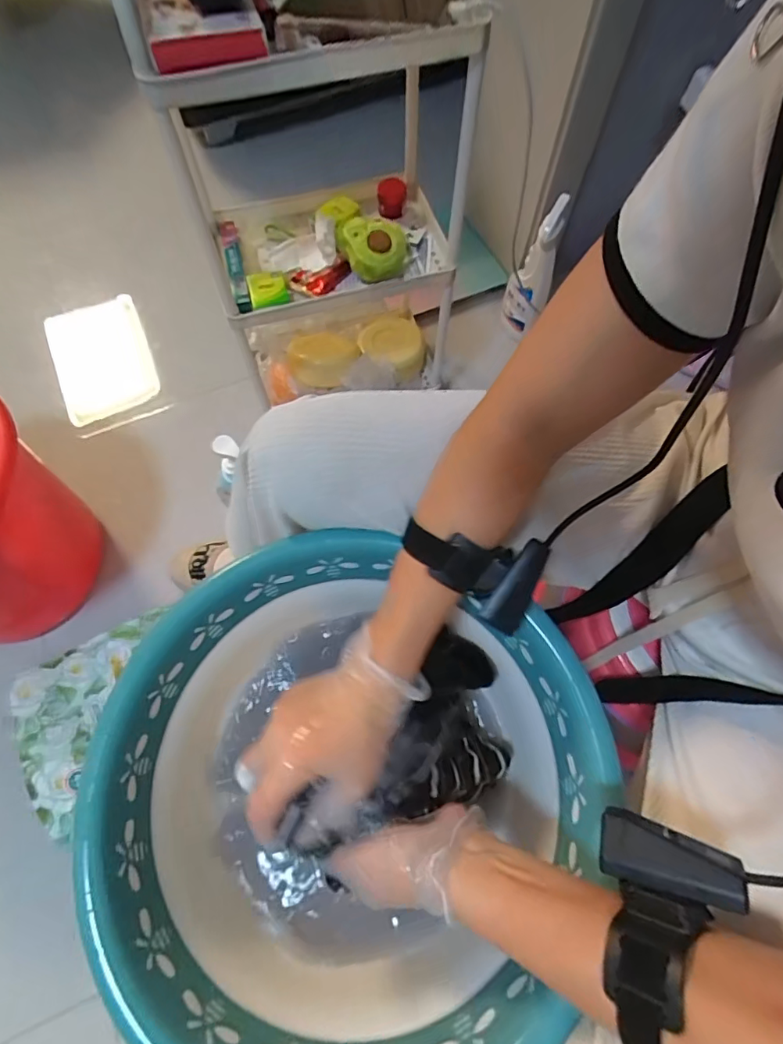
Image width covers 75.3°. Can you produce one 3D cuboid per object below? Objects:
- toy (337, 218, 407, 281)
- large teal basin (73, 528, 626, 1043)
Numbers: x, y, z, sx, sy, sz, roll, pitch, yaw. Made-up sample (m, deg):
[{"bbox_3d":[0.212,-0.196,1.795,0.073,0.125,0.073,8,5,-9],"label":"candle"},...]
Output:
[{"bbox_3d":[-0.026,-0.374,0.692,0.095,0.042,0.105,1,67,0],"label":"toy"},{"bbox_3d":[-0.037,0.212,0.416,0.352,0.140,0.329,0,67,0],"label":"large teal basin"}]

